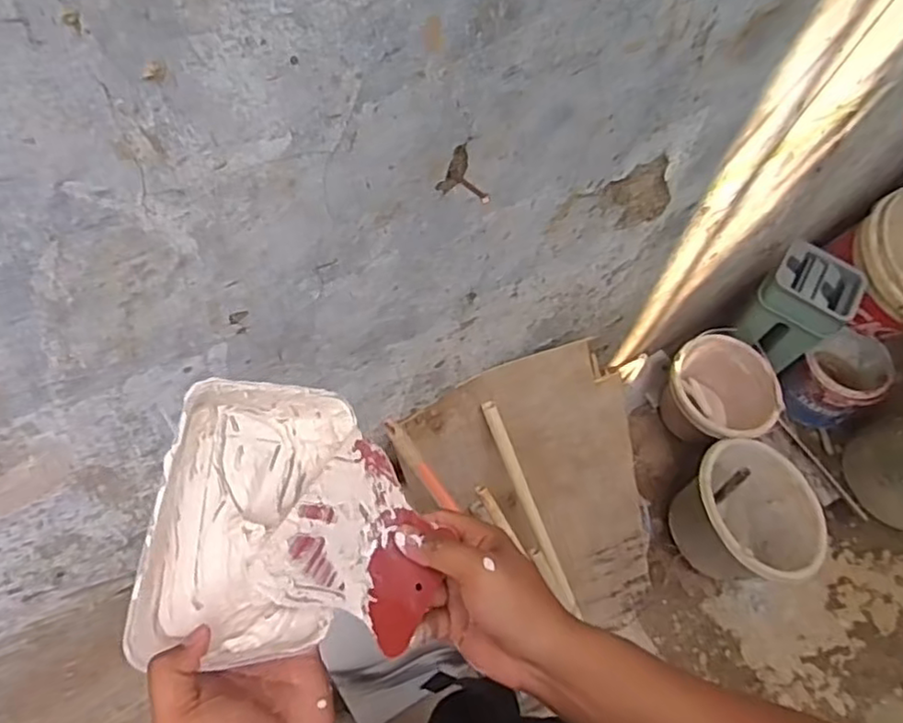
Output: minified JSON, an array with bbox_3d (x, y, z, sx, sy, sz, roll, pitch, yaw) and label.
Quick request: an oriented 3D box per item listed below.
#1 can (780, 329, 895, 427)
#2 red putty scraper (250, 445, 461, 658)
[{"bbox_3d":[0.923,0.045,1.584,0.178,0.171,0.169,1,63,-3],"label":"can"},{"bbox_3d":[-0.055,0.117,0.426,0.106,0.010,0.118,38,47,-11],"label":"red putty scraper"}]

